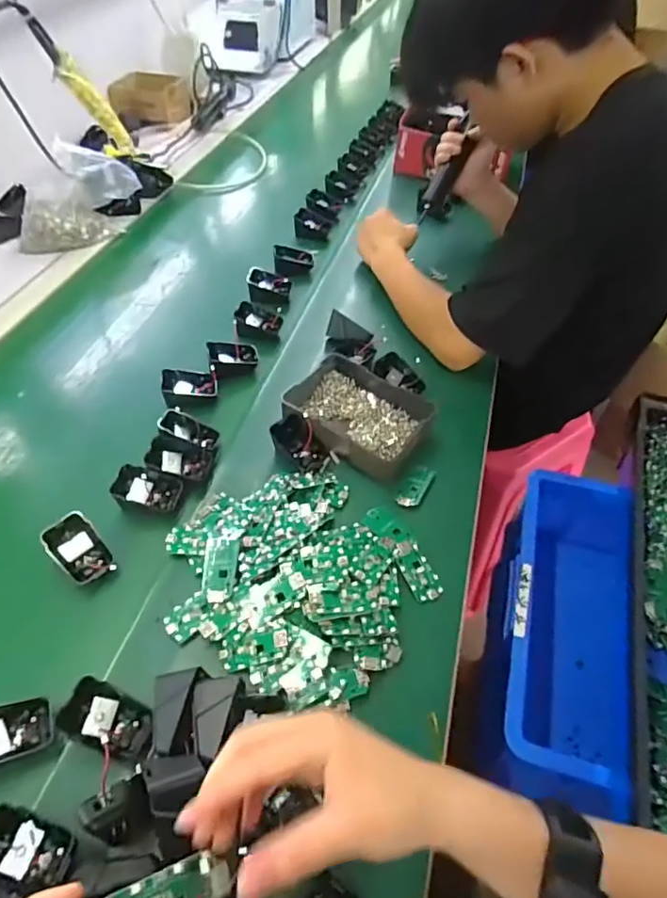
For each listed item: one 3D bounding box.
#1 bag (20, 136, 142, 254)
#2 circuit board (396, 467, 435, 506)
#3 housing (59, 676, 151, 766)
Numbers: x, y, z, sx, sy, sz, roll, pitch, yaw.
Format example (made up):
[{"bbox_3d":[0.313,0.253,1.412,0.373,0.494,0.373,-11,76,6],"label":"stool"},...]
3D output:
[{"bbox_3d":[-0.445,-0.440,0.918,0.081,0.131,0.202,35,57,26],"label":"bag"},{"bbox_3d":[0.096,0.044,0.620,0.024,0.009,0.057,25,54,20],"label":"circuit board"},{"bbox_3d":[-0.177,0.217,0.432,0.068,0.031,0.041,16,51,13],"label":"housing"}]

